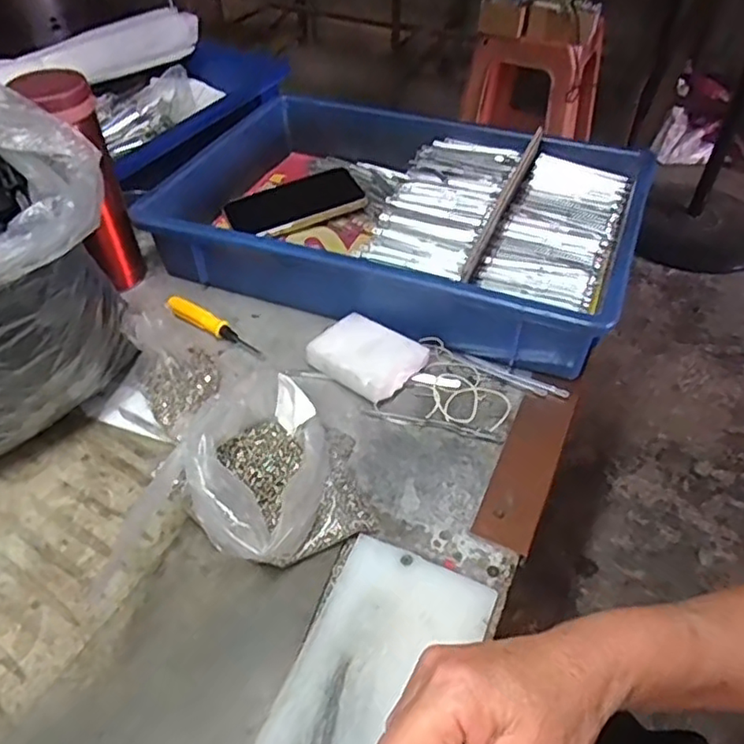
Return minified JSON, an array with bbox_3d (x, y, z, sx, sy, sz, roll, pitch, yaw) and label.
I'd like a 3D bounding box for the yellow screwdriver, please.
[{"bbox_3d":[-0.139,-0.042,0.558,0.109,0.014,0.021,24,50,21],"label":"yellow screwdriver"}]

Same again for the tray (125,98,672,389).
[{"bbox_3d":[0.025,-0.155,0.615,0.419,0.076,0.284,16,47,15],"label":"tray"}]

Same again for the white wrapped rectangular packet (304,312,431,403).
[{"bbox_3d":[-0.005,-0.014,0.513,0.086,0.020,0.061,30,53,26],"label":"white wrapped rectangular packet"}]

